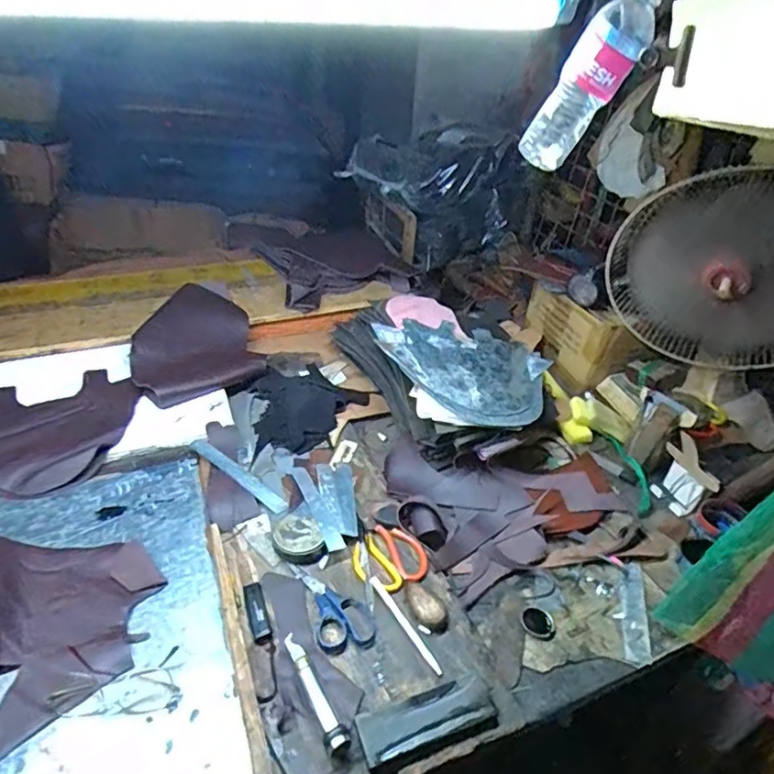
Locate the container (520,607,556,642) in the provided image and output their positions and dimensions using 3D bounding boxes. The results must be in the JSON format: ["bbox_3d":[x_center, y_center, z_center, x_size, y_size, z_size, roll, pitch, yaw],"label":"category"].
[{"bbox_3d":[0.198,0.311,0.736,0.038,0.014,0.046,-29,48,-36],"label":"container"}]

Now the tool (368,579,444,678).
[{"bbox_3d":[0.022,0.293,0.699,0.012,0.006,0.145,-20,44,-29],"label":"tool"}]

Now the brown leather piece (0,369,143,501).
[{"bbox_3d":[-0.553,0.060,0.940,0.295,0.027,0.262,31,45,31],"label":"brown leather piece"}]

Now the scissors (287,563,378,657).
[{"bbox_3d":[-0.069,0.277,0.723,0.071,0.010,0.146,-13,40,-21],"label":"scissors"}]

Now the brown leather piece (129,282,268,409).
[{"bbox_3d":[-0.376,-0.090,1.096,0.237,0.026,0.303,-8,51,-33],"label":"brown leather piece"}]

